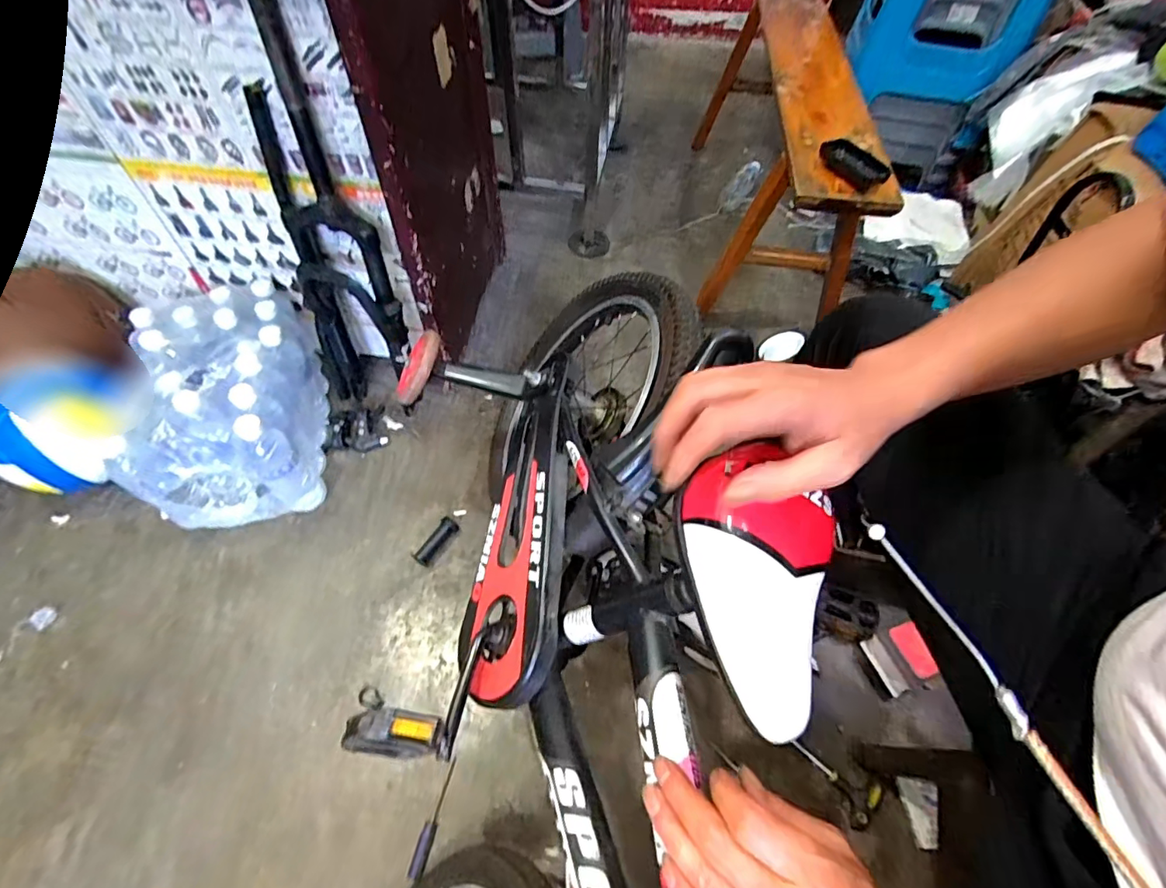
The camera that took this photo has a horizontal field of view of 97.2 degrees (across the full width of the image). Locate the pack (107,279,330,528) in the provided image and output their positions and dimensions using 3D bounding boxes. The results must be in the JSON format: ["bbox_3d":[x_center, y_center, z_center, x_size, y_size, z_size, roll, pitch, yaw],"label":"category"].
[{"bbox_3d":[-0.590,-0.070,0.865,0.235,0.212,0.359,-10,59,-9],"label":"pack"}]

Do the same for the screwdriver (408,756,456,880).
[{"bbox_3d":[-0.190,0.477,0.660,0.019,0.014,0.127,12,43,4],"label":"screwdriver"}]

